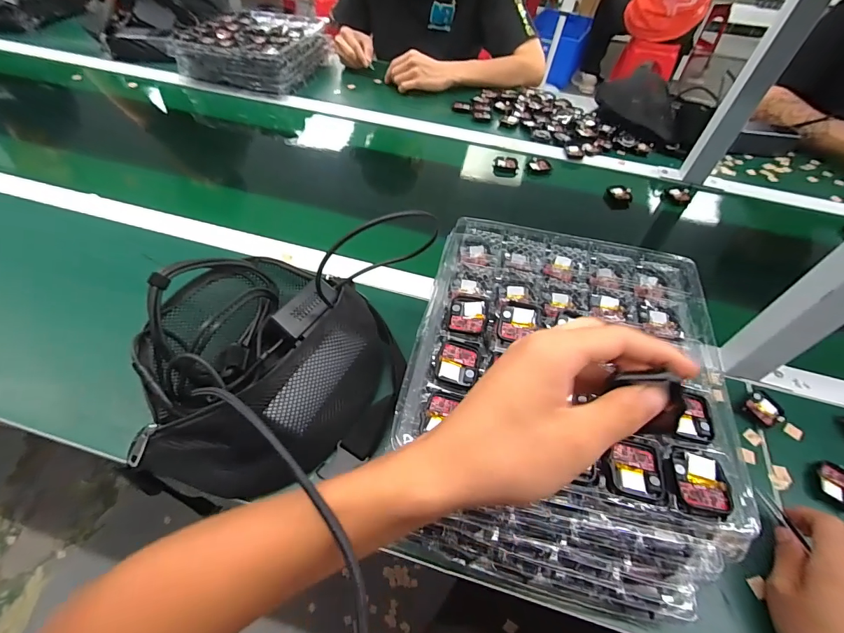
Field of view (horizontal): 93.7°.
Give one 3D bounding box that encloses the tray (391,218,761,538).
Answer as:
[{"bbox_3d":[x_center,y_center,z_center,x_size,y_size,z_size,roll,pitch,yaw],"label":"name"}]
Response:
[{"bbox_3d":[0.141,0.020,0.375,0.275,0.023,0.276,14,52,6],"label":"tray"}]

